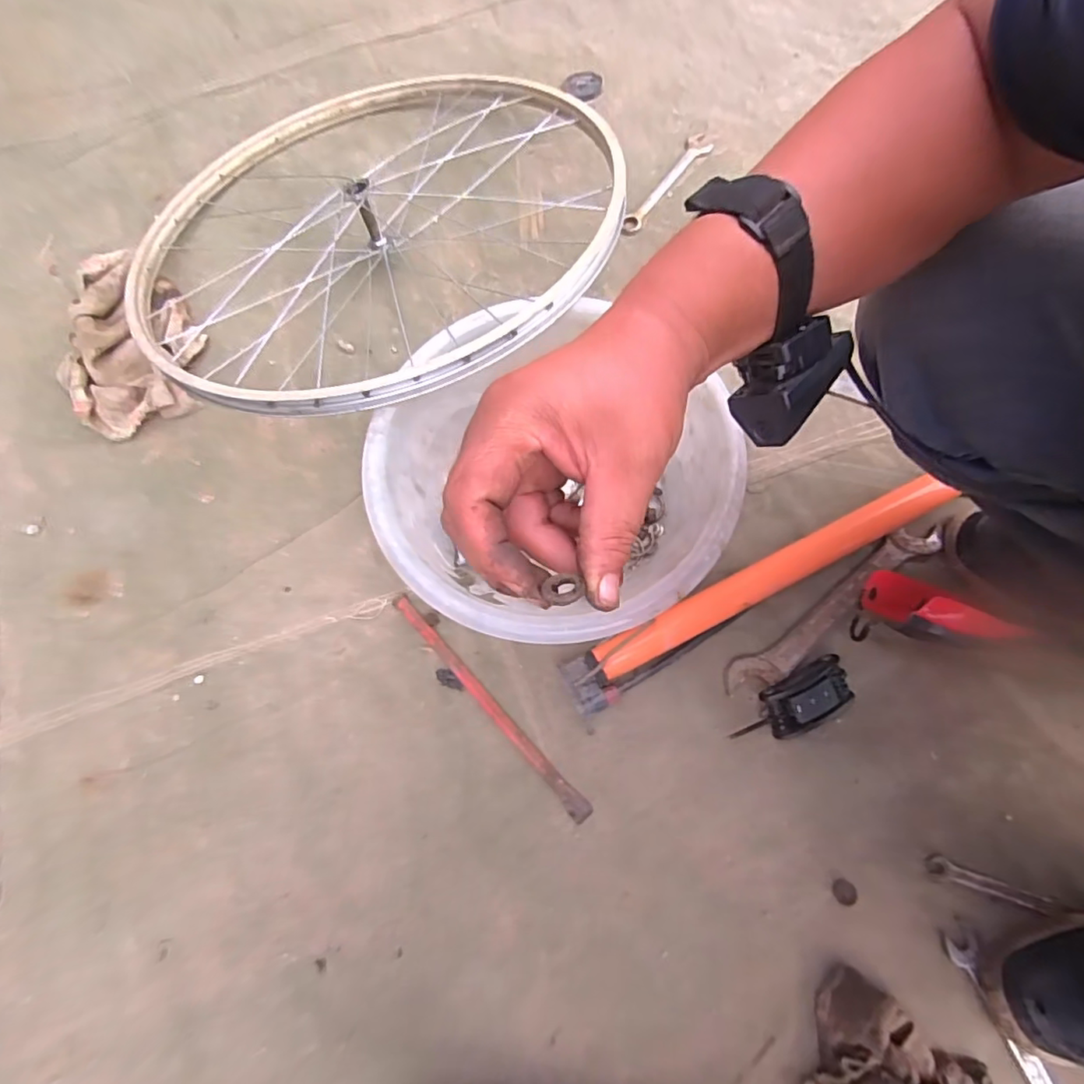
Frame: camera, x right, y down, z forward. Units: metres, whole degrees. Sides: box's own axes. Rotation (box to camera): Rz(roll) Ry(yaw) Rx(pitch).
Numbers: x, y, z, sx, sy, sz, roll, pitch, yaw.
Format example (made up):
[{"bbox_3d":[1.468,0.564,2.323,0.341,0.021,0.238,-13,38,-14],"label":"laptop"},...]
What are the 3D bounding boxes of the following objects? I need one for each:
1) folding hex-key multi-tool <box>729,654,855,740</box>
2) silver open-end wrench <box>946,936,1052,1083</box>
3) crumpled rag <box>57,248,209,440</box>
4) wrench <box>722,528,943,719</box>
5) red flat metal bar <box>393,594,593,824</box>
[{"bbox_3d":[0.234,0.152,0.535,0.118,0.031,0.049,-27,73,-7],"label":"folding hex-key multi-tool"},{"bbox_3d":[0.378,0.399,0.459,0.029,0.009,0.150,-24,73,-6],"label":"silver open-end wrench"},{"bbox_3d":[-0.517,-0.253,0.698,0.166,0.051,0.259,-34,74,-9],"label":"crumpled rag"},{"bbox_3d":[0.291,0.066,0.573,0.264,0.013,0.049,-39,75,-10],"label":"wrench"},{"bbox_3d":[-0.055,0.155,0.561,0.017,0.006,0.281,-42,75,-11],"label":"red flat metal bar"}]

